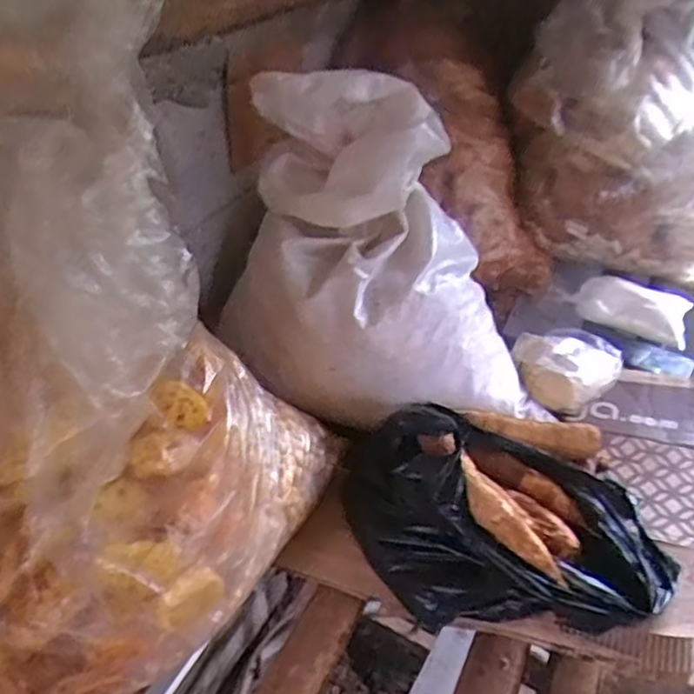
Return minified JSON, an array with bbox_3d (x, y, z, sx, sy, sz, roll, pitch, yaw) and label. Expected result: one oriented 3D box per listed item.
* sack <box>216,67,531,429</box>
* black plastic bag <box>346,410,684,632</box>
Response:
[{"bbox_3d":[0.035,-0.118,0.834,0.367,0.345,0.222,-1,36,0],"label":"sack"},{"bbox_3d":[0.159,0.165,0.717,0.328,0.091,0.232,6,36,10],"label":"black plastic bag"}]

